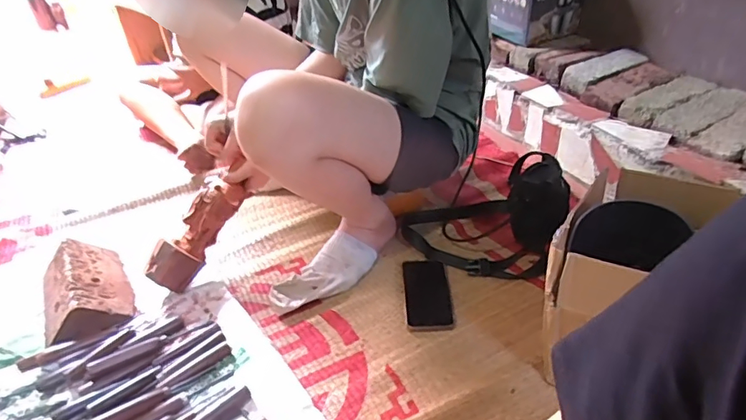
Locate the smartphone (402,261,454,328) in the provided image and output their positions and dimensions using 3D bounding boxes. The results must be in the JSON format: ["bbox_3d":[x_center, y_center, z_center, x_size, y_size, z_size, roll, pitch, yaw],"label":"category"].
[{"bbox_3d":[0.091,0.137,0.821,0.075,0.011,0.160,-2,35,1],"label":"smartphone"}]

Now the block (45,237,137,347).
[{"bbox_3d":[-0.496,0.129,0.835,0.126,0.068,0.215,-20,39,-23],"label":"block"}]

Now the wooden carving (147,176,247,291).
[{"bbox_3d":[-0.302,0.041,0.845,0.064,0.072,0.207,21,70,29],"label":"wooden carving"}]

